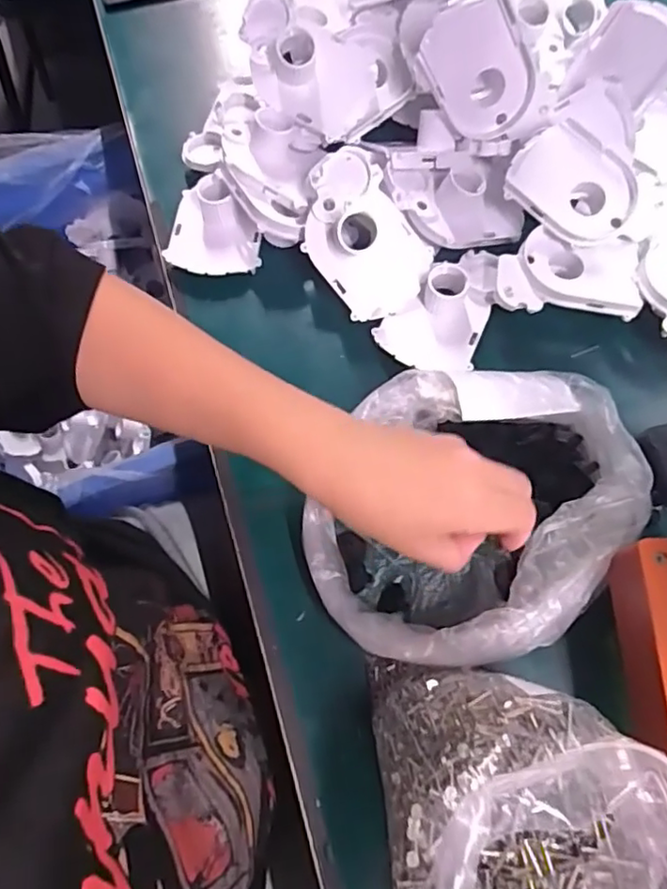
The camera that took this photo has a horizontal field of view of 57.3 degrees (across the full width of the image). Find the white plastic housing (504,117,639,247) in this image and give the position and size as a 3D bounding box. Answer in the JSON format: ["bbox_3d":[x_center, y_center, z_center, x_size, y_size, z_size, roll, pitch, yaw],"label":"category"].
[{"bbox_3d":[0.164,-0.175,0.422,0.085,0.023,0.063,36,92,6],"label":"white plastic housing"}]

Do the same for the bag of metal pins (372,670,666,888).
[{"bbox_3d":[0.078,0.163,0.255,0.106,0.103,0.123,-4,70,-1],"label":"bag of metal pins"}]

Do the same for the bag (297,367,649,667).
[{"bbox_3d":[0.078,0.036,0.355,0.183,0.052,0.167,-2,70,0],"label":"bag"}]

